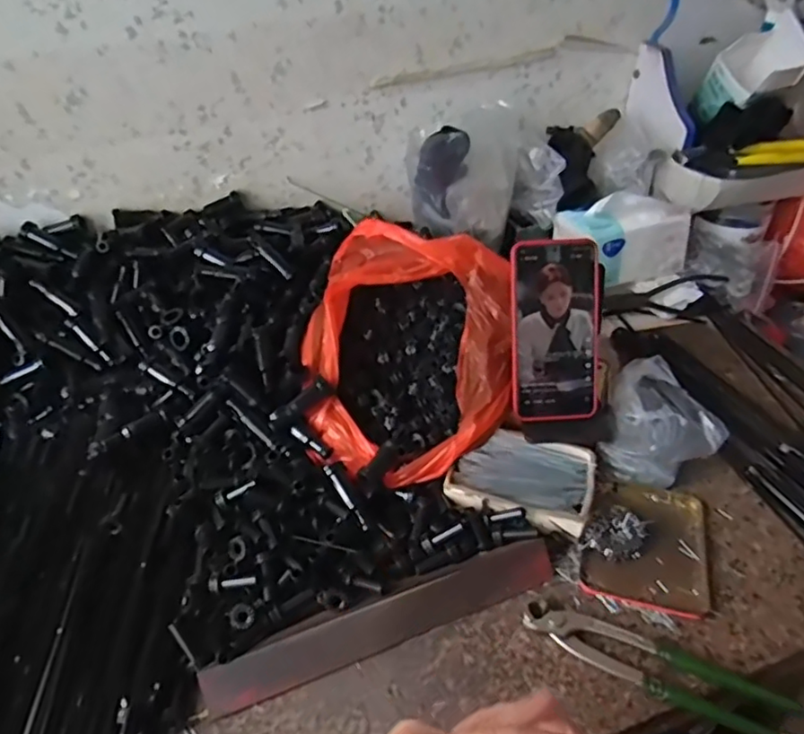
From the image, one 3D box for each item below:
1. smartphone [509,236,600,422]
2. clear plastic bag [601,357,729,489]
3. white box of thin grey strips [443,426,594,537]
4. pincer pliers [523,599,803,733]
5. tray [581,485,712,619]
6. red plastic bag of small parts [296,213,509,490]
[{"bbox_3d":[0.140,-0.033,0.552,0.078,0.162,0.014,-4,10,-2],"label":"smartphone"},{"bbox_3d":[0.252,0.057,0.588,0.108,0.060,0.113,21,47,24],"label":"clear plastic bag"},{"bbox_3d":[0.109,0.102,0.557,0.123,0.025,0.085,10,44,13],"label":"white box of thin grey strips"},{"bbox_3d":[0.189,0.219,0.447,0.190,0.015,0.044,20,47,23],"label":"pincer pliers"},{"bbox_3d":[0.212,0.149,0.522,0.099,0.018,0.123,11,44,14],"label":"tray"},{"bbox_3d":[0.004,-0.018,0.587,0.201,0.140,0.244,2,43,4],"label":"red plastic bag of small parts"}]

